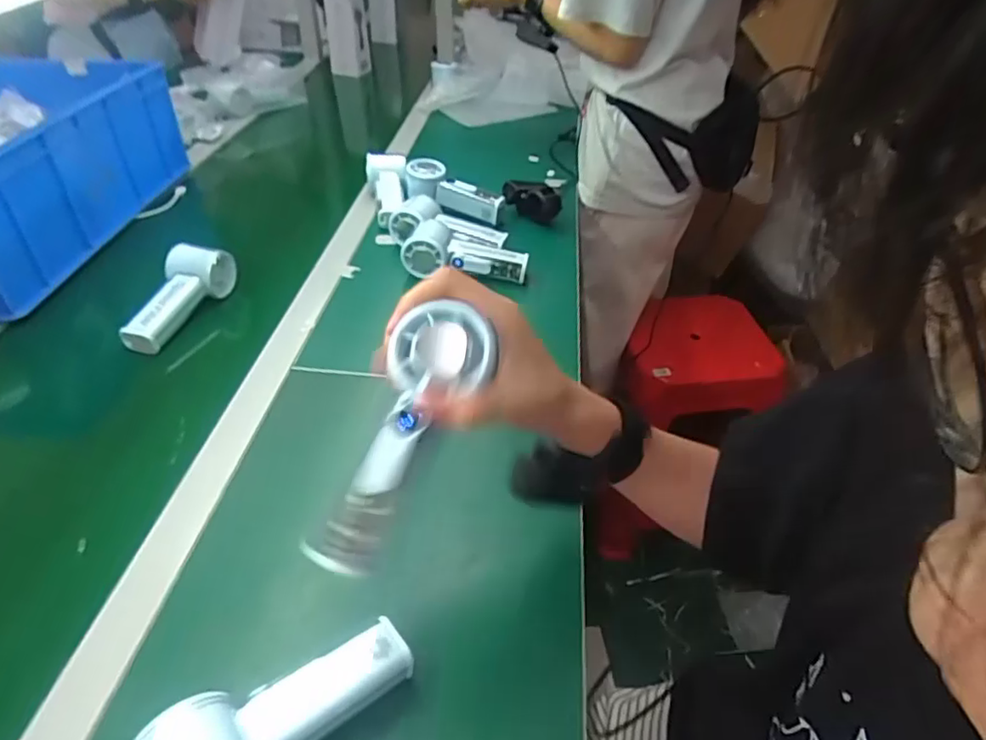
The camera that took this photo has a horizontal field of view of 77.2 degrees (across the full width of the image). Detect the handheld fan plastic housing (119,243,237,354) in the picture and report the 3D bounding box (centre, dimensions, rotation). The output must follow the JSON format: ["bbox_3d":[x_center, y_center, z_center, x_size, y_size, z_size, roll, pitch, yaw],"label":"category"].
[{"bbox_3d":[-0.359,-0.086,0.690,0.060,0.053,0.141,13,41,14],"label":"handheld fan plastic housing"}]

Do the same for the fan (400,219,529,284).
[{"bbox_3d":[-0.033,-0.145,0.768,0.152,0.058,0.061,5,40,5],"label":"fan"}]

